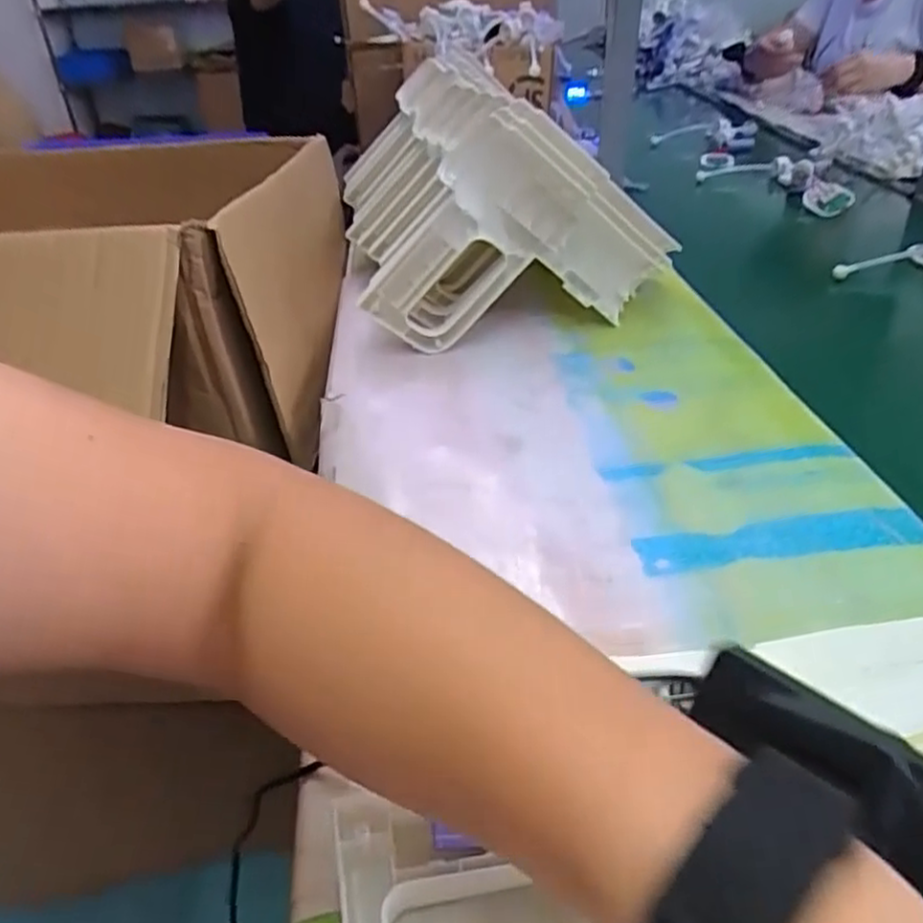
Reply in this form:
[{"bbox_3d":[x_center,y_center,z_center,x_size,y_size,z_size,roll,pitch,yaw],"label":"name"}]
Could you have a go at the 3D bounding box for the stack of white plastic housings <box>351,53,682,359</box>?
[{"bbox_3d":[0.015,-0.278,0.743,0.266,0.175,0.370,-10,36,-9],"label":"stack of white plastic housings"}]

